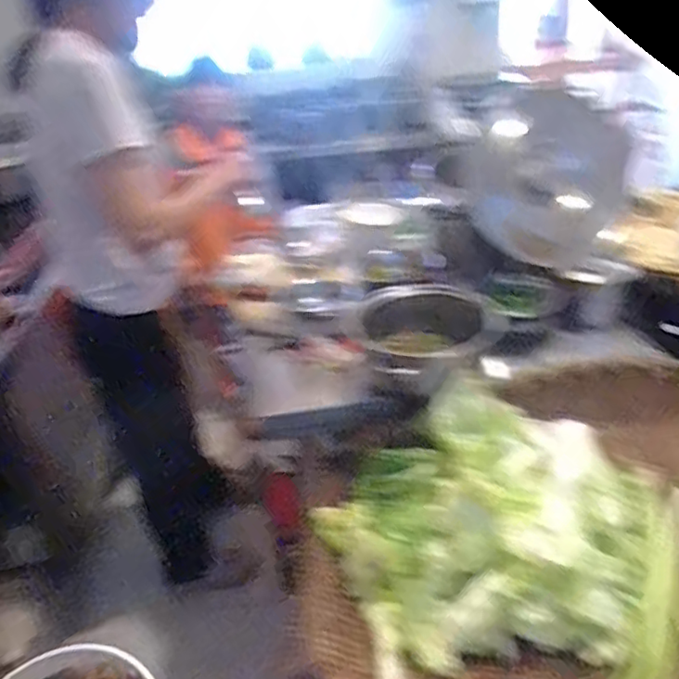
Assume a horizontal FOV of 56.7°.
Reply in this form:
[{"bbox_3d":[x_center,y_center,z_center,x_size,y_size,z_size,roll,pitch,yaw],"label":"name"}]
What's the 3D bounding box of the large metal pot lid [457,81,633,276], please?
[{"bbox_3d":[0.386,-0.301,1.183,0.277,0.288,0.089,31,16,-7],"label":"large metal pot lid"}]

